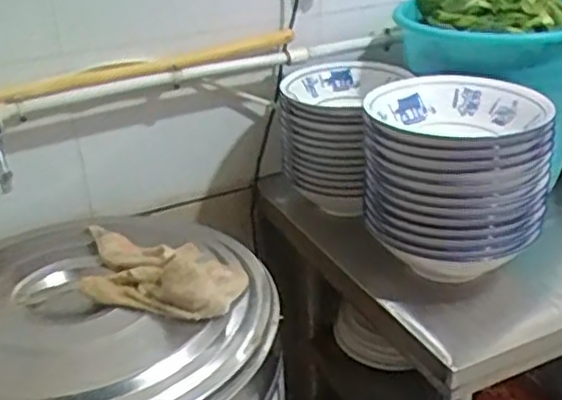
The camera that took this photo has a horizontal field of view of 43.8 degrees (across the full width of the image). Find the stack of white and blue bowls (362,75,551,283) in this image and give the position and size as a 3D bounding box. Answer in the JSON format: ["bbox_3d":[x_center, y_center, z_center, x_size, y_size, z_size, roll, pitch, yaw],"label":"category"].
[{"bbox_3d":[0.234,-0.035,0.969,0.233,0.205,0.219,-1,27,3],"label":"stack of white and blue bowls"}]

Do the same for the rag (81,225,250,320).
[{"bbox_3d":[-0.155,0.085,0.861,0.216,0.075,0.155,1,28,6],"label":"rag"}]

